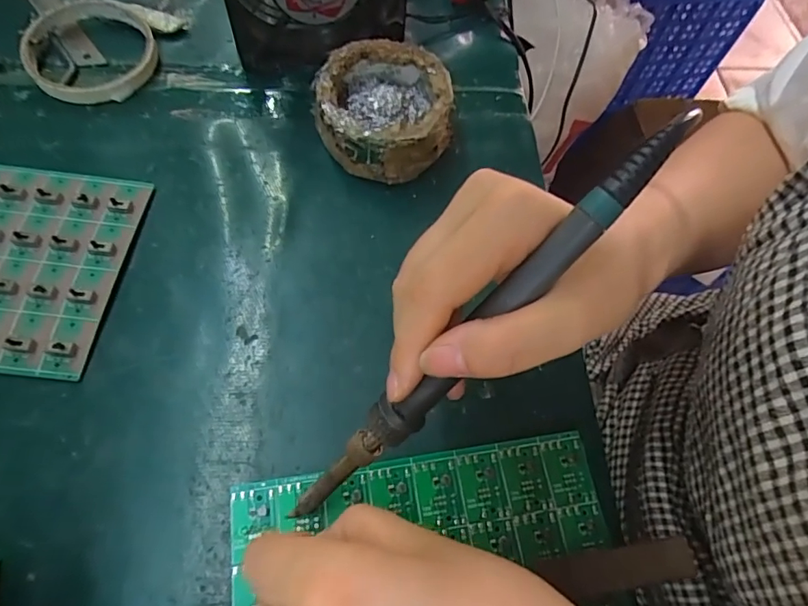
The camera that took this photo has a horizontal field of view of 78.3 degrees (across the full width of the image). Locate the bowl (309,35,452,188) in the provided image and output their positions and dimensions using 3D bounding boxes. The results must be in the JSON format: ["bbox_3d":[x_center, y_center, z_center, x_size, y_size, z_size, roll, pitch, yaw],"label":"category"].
[{"bbox_3d":[-0.013,-0.123,0.319,0.084,0.040,0.085,1,65,-3],"label":"bowl"}]

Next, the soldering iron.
[{"bbox_3d":[0.022,0.016,0.178,0.015,0.012,0.201,47,109,17],"label":"soldering iron"}]

